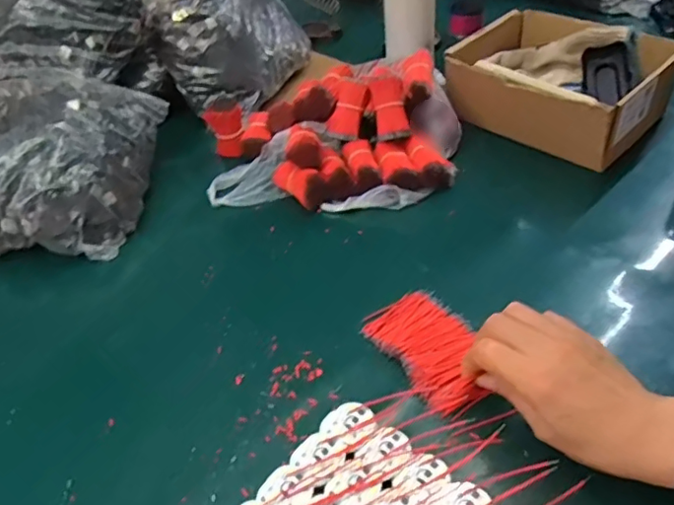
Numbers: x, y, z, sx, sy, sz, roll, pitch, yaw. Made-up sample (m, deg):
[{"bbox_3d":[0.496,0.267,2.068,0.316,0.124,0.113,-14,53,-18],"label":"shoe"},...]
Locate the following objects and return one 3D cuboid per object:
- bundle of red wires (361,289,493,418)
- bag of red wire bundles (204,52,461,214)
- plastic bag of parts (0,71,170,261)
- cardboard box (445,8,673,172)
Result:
[{"bbox_3d":[0.076,0.074,0.454,0.072,0.023,0.121,-20,44,-18],"label":"bundle of red wires"},{"bbox_3d":[-0.006,-0.152,0.667,0.291,0.097,0.217,1,42,4],"label":"bag of red wire bundles"},{"bbox_3d":[-0.330,-0.099,0.626,0.224,0.140,0.201,0,42,4],"label":"plastic bag of parts"},{"bbox_3d":[0.263,-0.203,0.691,0.172,0.104,0.231,-34,50,-30],"label":"cardboard box"}]

